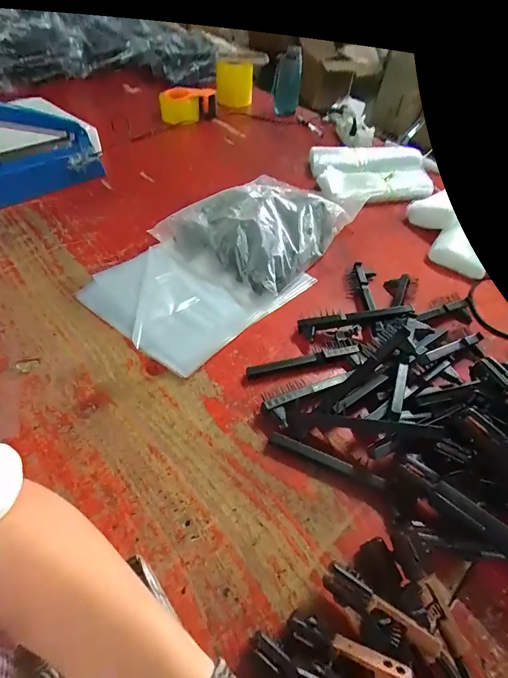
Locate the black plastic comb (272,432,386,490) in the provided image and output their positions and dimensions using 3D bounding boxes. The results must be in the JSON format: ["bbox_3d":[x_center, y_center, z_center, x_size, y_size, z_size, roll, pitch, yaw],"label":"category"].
[{"bbox_3d":[0.088,0.147,0.443,0.142,0.017,0.012,19,51,12],"label":"black plastic comb"}]

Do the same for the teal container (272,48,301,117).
[{"bbox_3d":[0.109,-0.856,1.221,0.090,0.167,0.101,6,49,1],"label":"teal container"}]

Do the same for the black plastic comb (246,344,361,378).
[{"bbox_3d":[0.076,0.033,0.539,0.175,0.016,0.019,-10,51,-12],"label":"black plastic comb"}]

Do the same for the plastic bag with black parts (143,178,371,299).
[{"bbox_3d":[0.022,-0.229,0.727,0.264,0.069,0.345,35,56,24],"label":"plastic bag with black parts"}]

